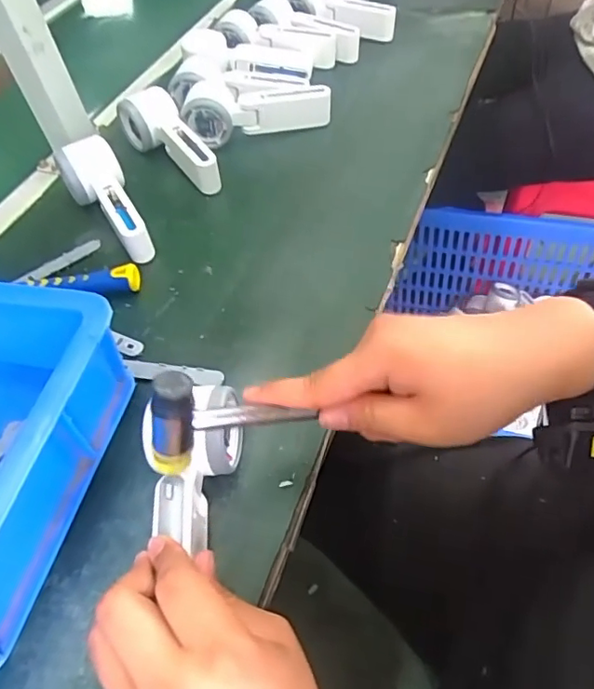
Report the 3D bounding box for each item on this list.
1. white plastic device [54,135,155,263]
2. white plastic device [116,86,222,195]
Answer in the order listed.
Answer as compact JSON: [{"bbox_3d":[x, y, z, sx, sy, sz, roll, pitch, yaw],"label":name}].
[{"bbox_3d":[-0.186,-0.140,0.541,0.055,0.056,0.153,-26,55,-15],"label":"white plastic device"},{"bbox_3d":[-0.139,-0.218,0.600,0.058,0.063,0.151,-27,56,-16],"label":"white plastic device"}]

